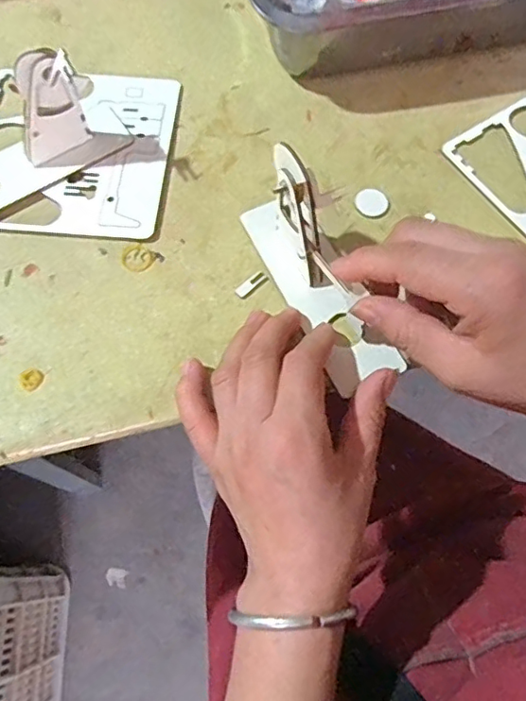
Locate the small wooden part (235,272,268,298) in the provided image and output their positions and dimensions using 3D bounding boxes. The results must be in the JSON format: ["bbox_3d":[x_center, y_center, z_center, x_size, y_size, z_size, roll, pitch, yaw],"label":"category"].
[{"bbox_3d":[-0.008,-0.043,0.364,0.023,0.004,0.007,-40,74,-15],"label":"small wooden part"}]

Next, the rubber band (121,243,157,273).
[{"bbox_3d":[-0.083,-0.062,0.371,0.020,0.004,0.021,0,68,-1],"label":"rubber band"}]

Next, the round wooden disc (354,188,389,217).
[{"bbox_3d":[0.075,-0.102,0.389,0.023,0.004,0.022,0,68,-1],"label":"round wooden disc"}]

